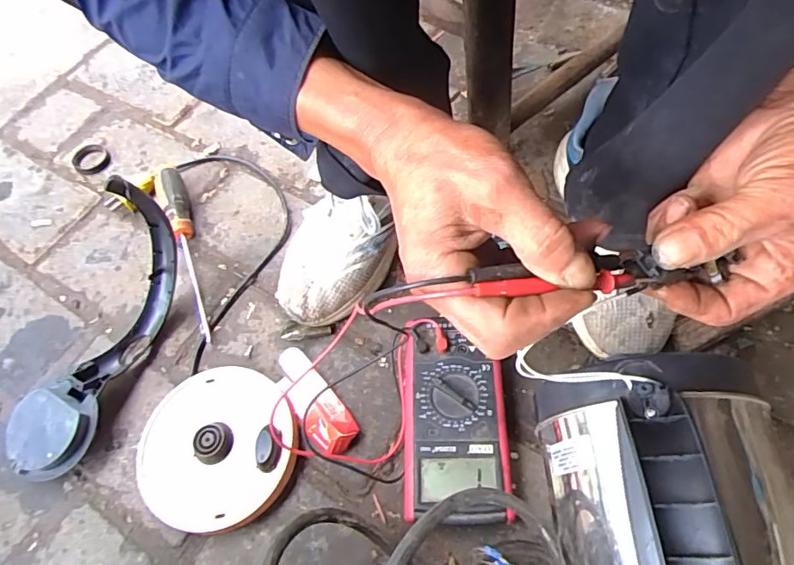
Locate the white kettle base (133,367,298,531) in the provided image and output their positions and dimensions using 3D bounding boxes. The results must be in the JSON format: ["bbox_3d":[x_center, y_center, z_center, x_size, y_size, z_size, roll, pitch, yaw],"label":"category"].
[{"bbox_3d":[-0.167,0.145,0.454,0.147,0.030,0.139,-2,61,3],"label":"white kettle base"}]

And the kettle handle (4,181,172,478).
[{"bbox_3d":[-0.283,0.053,0.475,0.081,0.117,0.273,24,84,17],"label":"kettle handle"}]

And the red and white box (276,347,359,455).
[{"bbox_3d":[-0.081,0.108,0.470,0.039,0.025,0.113,-33,64,-14],"label":"red and white box"}]

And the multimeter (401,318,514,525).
[{"bbox_3d":[0.050,0.121,0.445,0.087,0.038,0.168,-2,61,3],"label":"multimeter"}]

